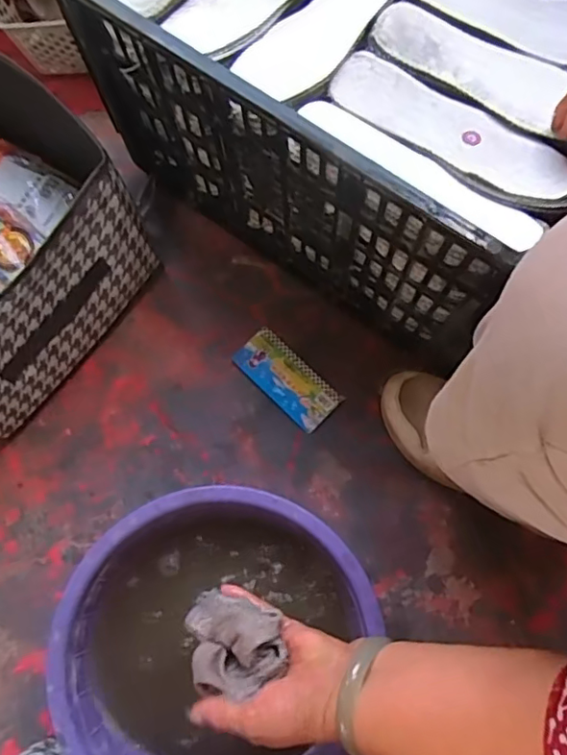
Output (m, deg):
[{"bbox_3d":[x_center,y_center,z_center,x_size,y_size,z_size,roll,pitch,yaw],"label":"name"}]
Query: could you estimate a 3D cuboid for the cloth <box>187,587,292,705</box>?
[{"bbox_3d":[-0.040,0.198,0.435,0.071,0.048,0.069,-16,74,-4],"label":"cloth"}]

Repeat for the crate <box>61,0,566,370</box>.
[{"bbox_3d":[0.085,-0.296,0.574,0.459,0.292,0.330,36,78,10],"label":"crate"}]

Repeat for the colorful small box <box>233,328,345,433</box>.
[{"bbox_3d":[0.003,0.001,0.649,0.127,0.011,0.056,43,79,12],"label":"colorful small box"}]

